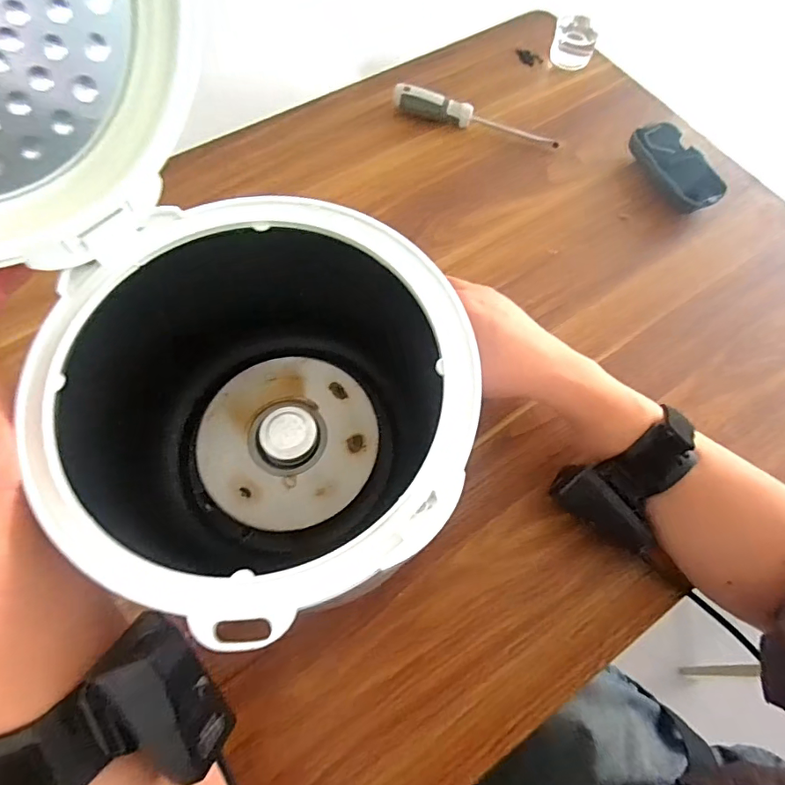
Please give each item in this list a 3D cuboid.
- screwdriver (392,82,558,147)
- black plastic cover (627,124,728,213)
[{"bbox_3d":[0.092,-0.302,0.534,0.182,0.023,0.025,13,68,2],"label":"screwdriver"},{"bbox_3d":[0.299,-0.233,0.512,0.056,0.027,0.111,-16,70,-10],"label":"black plastic cover"}]

